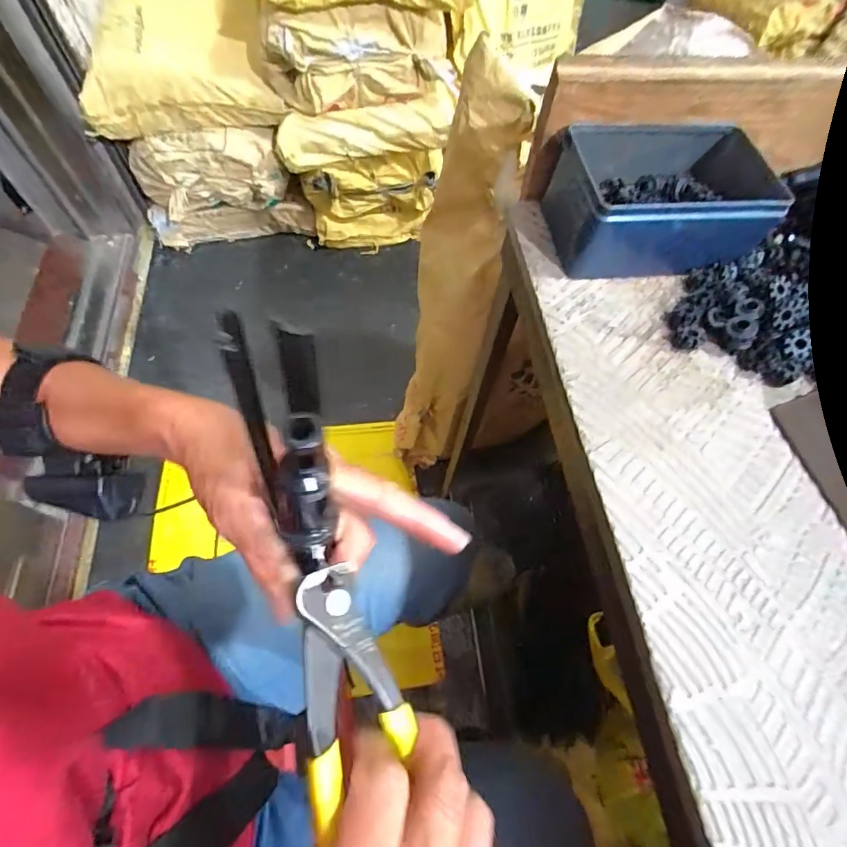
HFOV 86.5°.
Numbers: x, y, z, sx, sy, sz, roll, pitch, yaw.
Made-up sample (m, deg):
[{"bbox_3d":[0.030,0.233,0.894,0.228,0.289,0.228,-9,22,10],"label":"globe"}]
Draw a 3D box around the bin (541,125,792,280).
[{"bbox_3d":[0.181,-0.176,0.357,0.143,0.063,0.098,-5,63,-5],"label":"bin"}]

